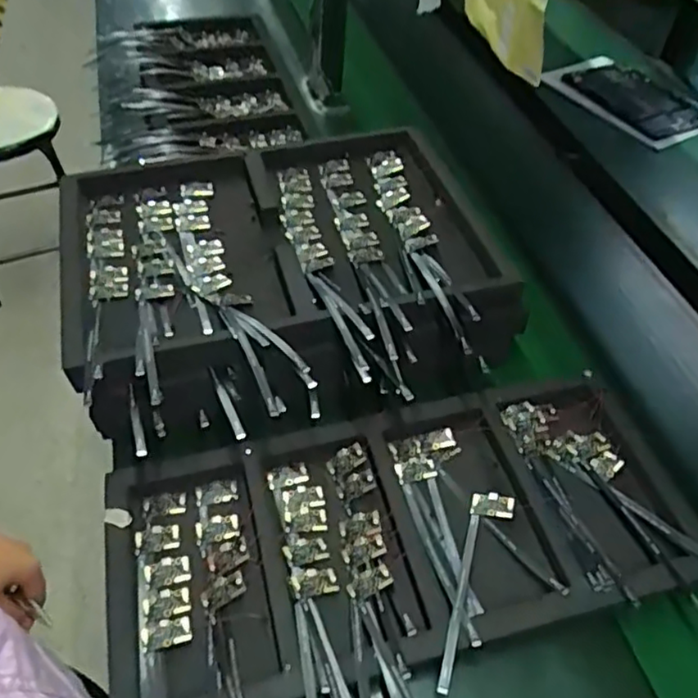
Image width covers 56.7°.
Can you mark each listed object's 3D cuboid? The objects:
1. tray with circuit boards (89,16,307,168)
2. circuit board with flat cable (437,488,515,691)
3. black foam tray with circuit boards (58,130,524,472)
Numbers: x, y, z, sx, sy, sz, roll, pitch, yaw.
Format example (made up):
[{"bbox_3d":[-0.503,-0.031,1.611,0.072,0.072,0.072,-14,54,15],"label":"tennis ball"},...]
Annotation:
[{"bbox_3d":[-0.246,-0.410,1.016,0.284,0.060,0.446,-11,50,-13],"label":"tray with circuit boards"},{"bbox_3d":[0.099,0.192,0.529,0.035,0.021,0.179,19,50,13],"label":"circuit board with flat cable"},{"bbox_3d":[-0.073,-0.085,0.697,0.426,0.087,0.362,-12,50,-13],"label":"black foam tray with circuit boards"}]

